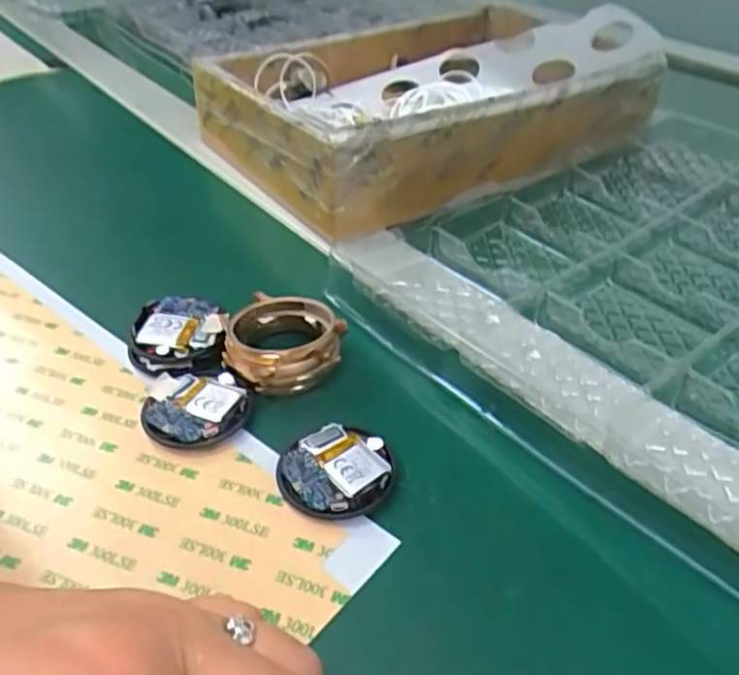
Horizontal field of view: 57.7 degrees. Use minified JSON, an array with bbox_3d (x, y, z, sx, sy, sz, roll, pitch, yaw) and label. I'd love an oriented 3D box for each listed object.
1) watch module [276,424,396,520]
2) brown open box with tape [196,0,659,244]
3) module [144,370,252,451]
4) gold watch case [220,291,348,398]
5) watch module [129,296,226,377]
[{"bbox_3d":[-0.012,0.049,0.243,0.039,0.008,0.039,28,47,30],"label":"watch module"},{"bbox_3d":[0.043,-0.171,0.463,0.280,0.057,0.193,-21,44,-24],"label":"brown open box with tape"},{"bbox_3d":[-0.069,0.029,0.269,0.040,0.009,0.040,-9,40,-10],"label":"module"},{"bbox_3d":[-0.036,0.002,0.284,0.047,0.023,0.045,-14,41,-16],"label":"gold watch case"},{"bbox_3d":[-0.085,-0.002,0.296,0.040,0.012,0.040,-9,40,-10],"label":"watch module"}]

